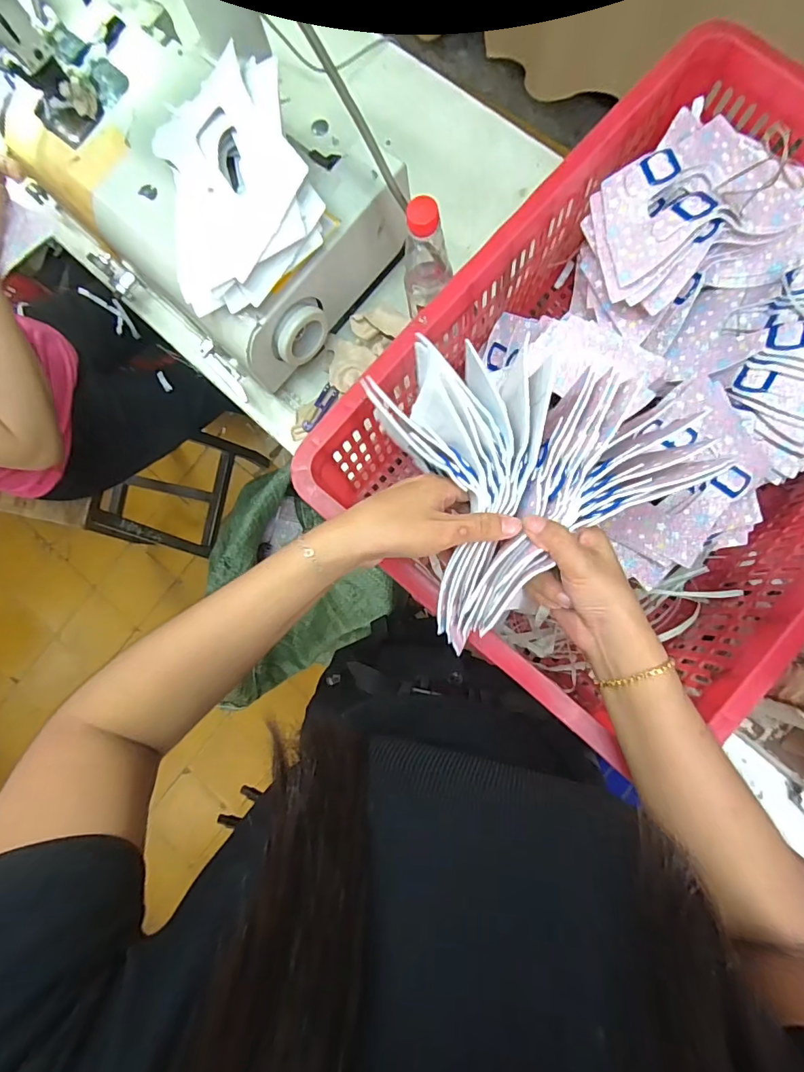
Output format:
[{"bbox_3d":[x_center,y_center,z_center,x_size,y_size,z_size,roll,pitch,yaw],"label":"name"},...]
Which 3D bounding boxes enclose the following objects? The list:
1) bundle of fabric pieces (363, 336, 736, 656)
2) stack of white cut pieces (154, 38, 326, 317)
[{"bbox_3d":[0.103,-0.058,0.333,0.228,0.079,0.193,-23,83,4],"label":"bundle of fabric pieces"},{"bbox_3d":[-0.171,-0.341,0.477,0.160,0.081,0.193,-13,84,5],"label":"stack of white cut pieces"}]

